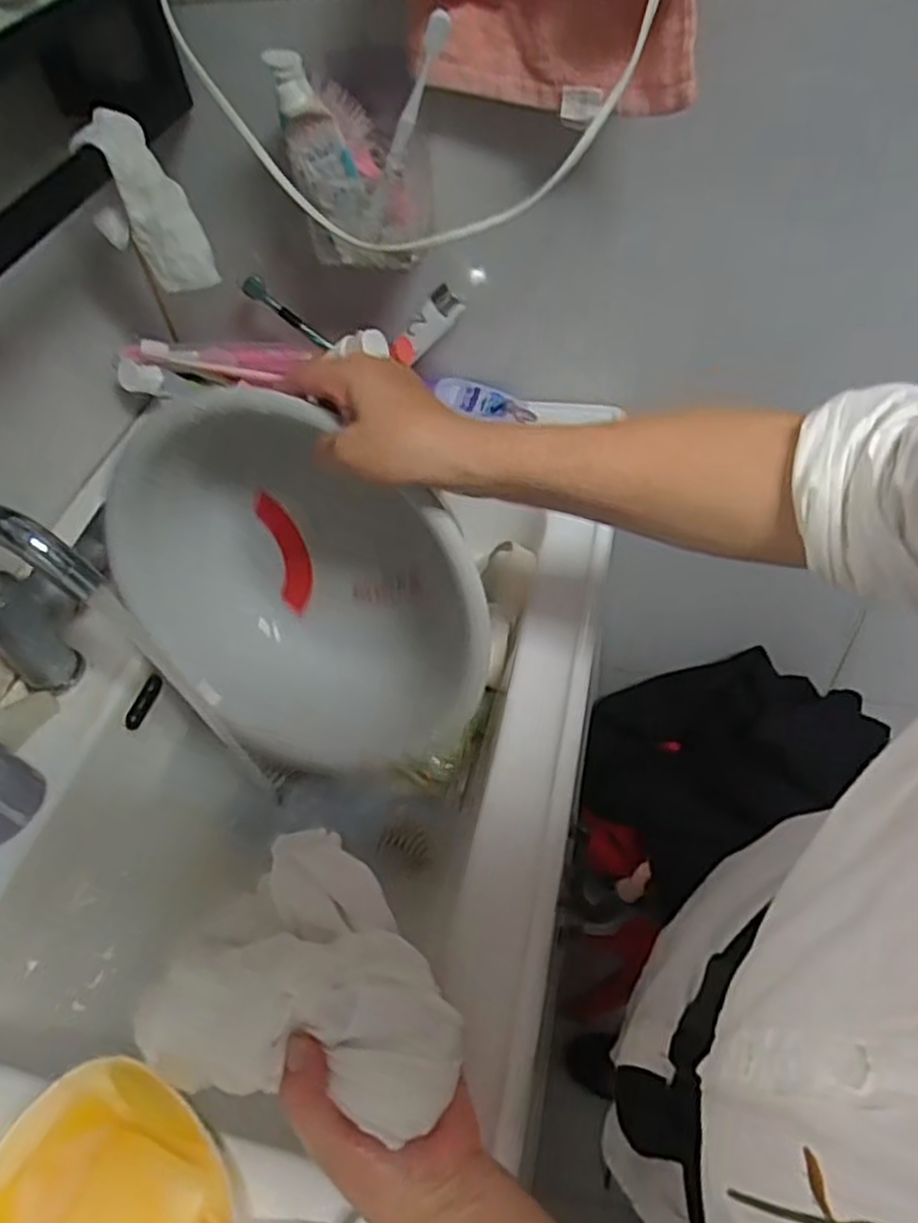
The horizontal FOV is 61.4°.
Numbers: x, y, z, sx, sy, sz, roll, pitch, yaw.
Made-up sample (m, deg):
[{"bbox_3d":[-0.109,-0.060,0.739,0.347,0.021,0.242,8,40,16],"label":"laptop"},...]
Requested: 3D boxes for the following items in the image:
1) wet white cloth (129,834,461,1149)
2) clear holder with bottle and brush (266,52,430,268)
[{"bbox_3d":[-0.070,0.180,0.384,0.147,0.046,0.123,15,53,18],"label":"wet white cloth"},{"bbox_3d":[-0.075,-0.354,0.601,0.098,0.149,0.077,2,50,9],"label":"clear holder with bottle and brush"}]

